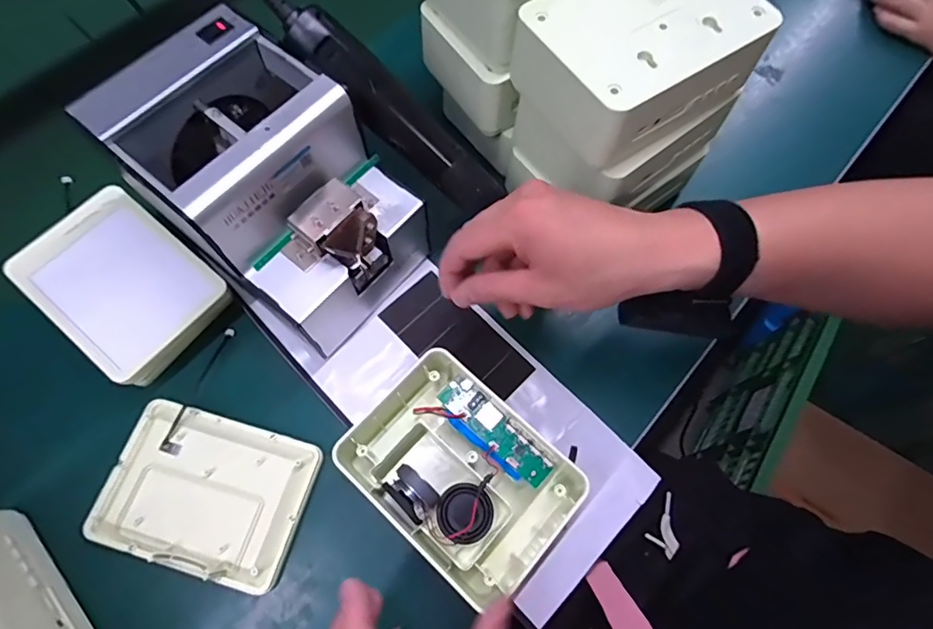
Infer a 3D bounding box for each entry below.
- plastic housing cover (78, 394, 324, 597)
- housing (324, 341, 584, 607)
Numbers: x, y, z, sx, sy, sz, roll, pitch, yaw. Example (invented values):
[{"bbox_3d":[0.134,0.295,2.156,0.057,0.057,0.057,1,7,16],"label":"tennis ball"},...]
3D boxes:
[{"bbox_3d":[-0.181,0.125,0.351,0.135,0.021,0.098,15,68,6],"label":"plastic housing cover"},{"bbox_3d":[-0.005,0.107,0.345,0.156,0.049,0.110,40,73,15],"label":"housing"}]

